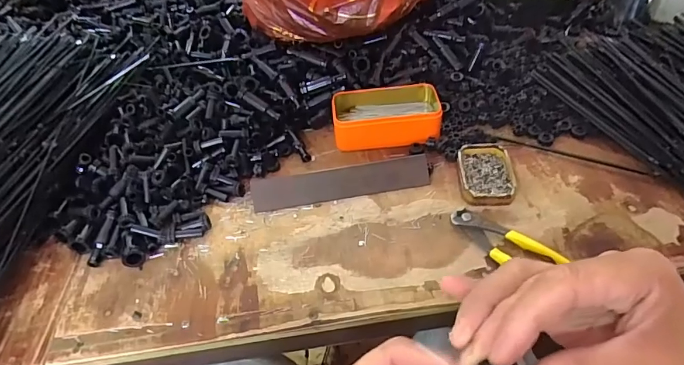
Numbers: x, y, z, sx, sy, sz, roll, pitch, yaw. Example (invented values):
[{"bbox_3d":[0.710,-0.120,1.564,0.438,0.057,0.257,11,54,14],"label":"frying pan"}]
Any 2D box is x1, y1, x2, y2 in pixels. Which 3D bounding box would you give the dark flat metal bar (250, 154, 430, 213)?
[{"bbox_3d":[-0.002,0.001,0.538,0.216,0.009,0.040,-9,86,0],"label":"dark flat metal bar"}]

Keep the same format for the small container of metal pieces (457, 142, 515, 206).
[{"bbox_3d":[0.176,-0.011,0.529,0.064,0.021,0.092,-3,45,2],"label":"small container of metal pieces"}]

